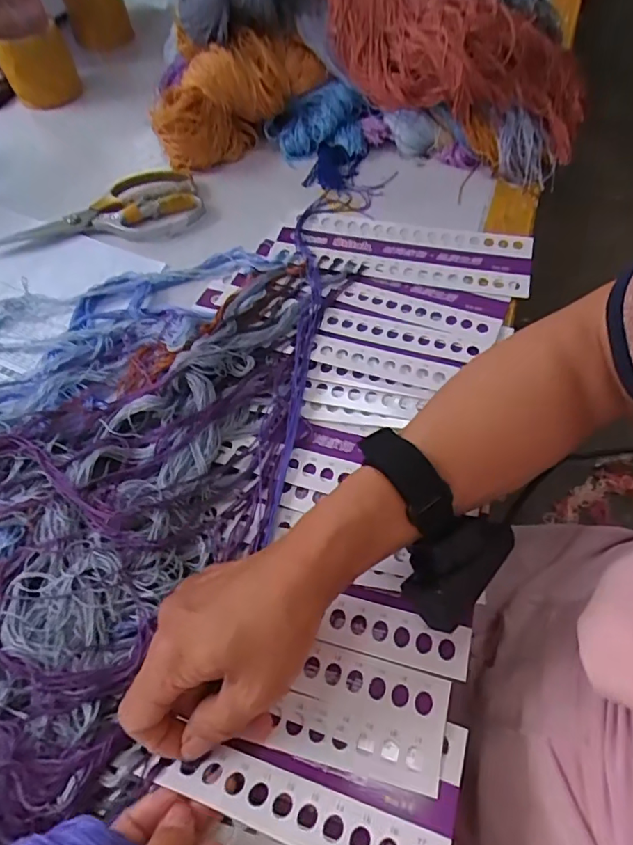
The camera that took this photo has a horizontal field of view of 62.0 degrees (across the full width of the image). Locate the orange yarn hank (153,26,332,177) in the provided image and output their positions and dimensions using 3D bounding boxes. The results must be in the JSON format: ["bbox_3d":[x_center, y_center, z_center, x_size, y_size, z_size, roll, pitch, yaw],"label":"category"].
[{"bbox_3d":[-0.094,-0.366,0.596,0.198,0.092,0.073,-36,61,0],"label":"orange yarn hank"}]

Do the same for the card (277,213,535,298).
[{"bbox_3d":[0.084,-0.169,0.512,0.237,0.006,0.088,12,56,11],"label":"card"}]

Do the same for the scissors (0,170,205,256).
[{"bbox_3d":[-0.231,-0.218,0.554,0.215,0.014,0.090,-17,58,-7],"label":"scissors"}]

